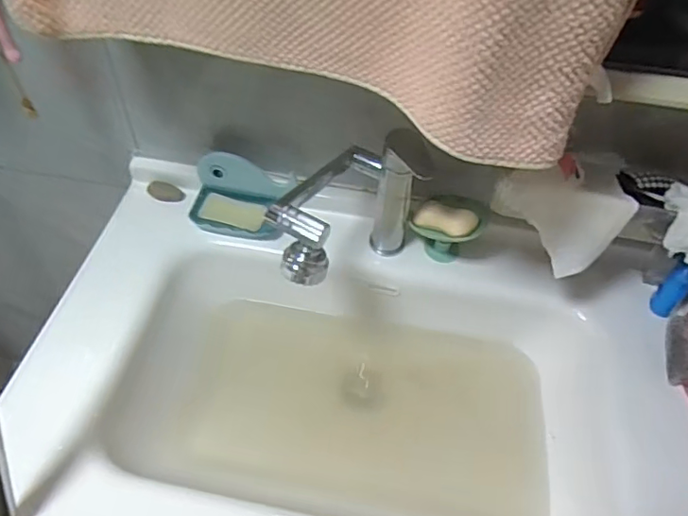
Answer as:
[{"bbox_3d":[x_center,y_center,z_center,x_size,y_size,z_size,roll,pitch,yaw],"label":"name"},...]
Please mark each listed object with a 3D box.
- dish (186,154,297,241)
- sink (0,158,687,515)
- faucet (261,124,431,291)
[{"bbox_3d":[-0.149,-0.085,0.789,0.135,0.070,0.095,7,51,2],"label":"dish"},{"bbox_3d":[0.026,0.176,0.728,0.792,0.213,0.466,10,51,4],"label":"sink"},{"bbox_3d":[-0.008,-0.032,0.674,0.112,0.198,0.214,37,57,23],"label":"faucet"}]

